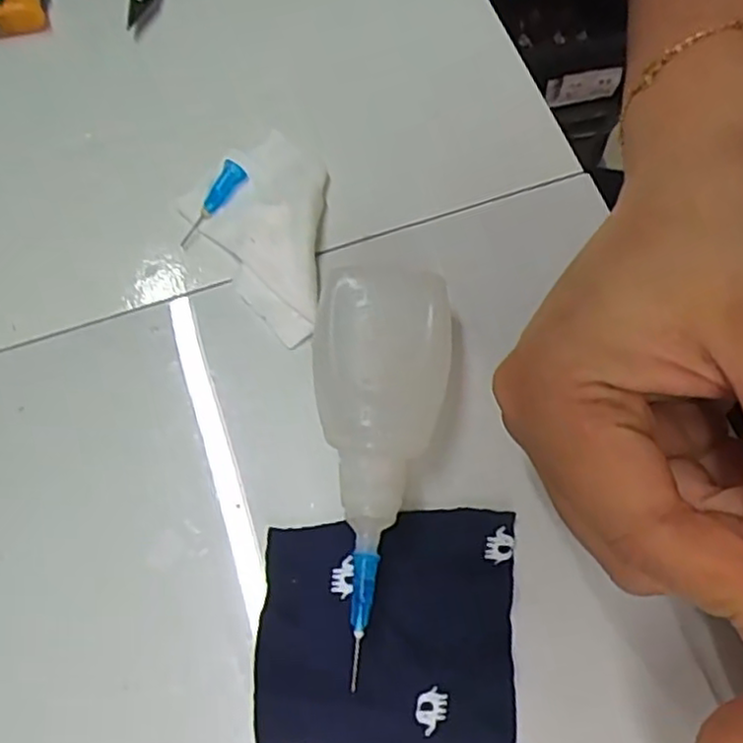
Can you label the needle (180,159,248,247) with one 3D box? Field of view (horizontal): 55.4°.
[{"bbox_3d":[-0.049,-0.051,0.218,0.007,0.005,0.030,34,86,15],"label":"needle"}]

